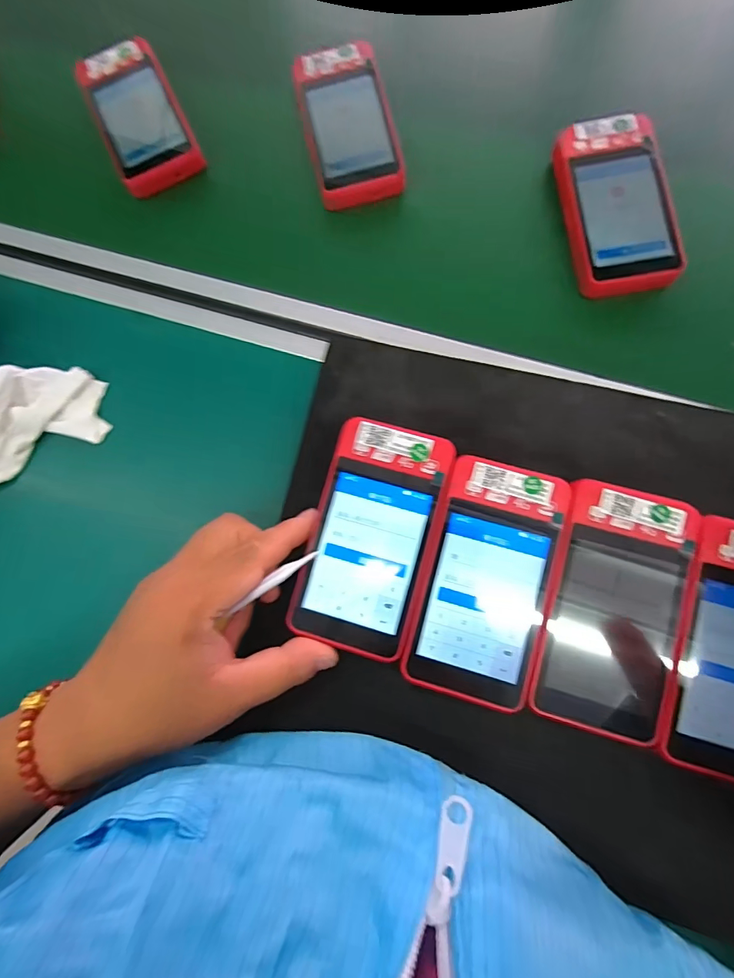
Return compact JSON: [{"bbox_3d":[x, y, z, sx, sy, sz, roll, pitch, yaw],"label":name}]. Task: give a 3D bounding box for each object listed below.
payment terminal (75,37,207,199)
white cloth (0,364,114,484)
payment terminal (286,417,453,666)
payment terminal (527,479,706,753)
[{"bbox_3d":[-0.177,-0.293,0.344,0.062,0.023,0.120,-25,80,1],"label":"payment terminal"},{"bbox_3d":[-0.251,-0.048,0.307,0.125,0.026,0.070,-23,80,1],"label":"white cloth"},{"bbox_3d":[0.004,0.026,0.237,0.061,0.020,0.117,15,83,7],"label":"payment terminal"},{"bbox_3d":[0.123,0.060,0.224,0.061,0.022,0.118,14,83,7],"label":"payment terminal"}]

